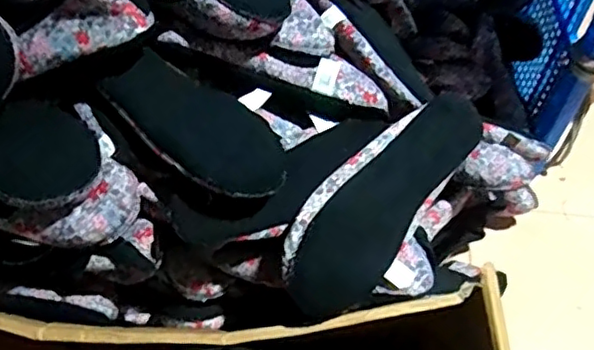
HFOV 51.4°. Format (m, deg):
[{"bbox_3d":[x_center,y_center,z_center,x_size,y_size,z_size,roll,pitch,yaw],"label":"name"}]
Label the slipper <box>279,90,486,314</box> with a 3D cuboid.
[{"bbox_3d":[0.079,0.023,0.594,0.104,0.050,0.251,46,75,-13],"label":"slipper"}]

